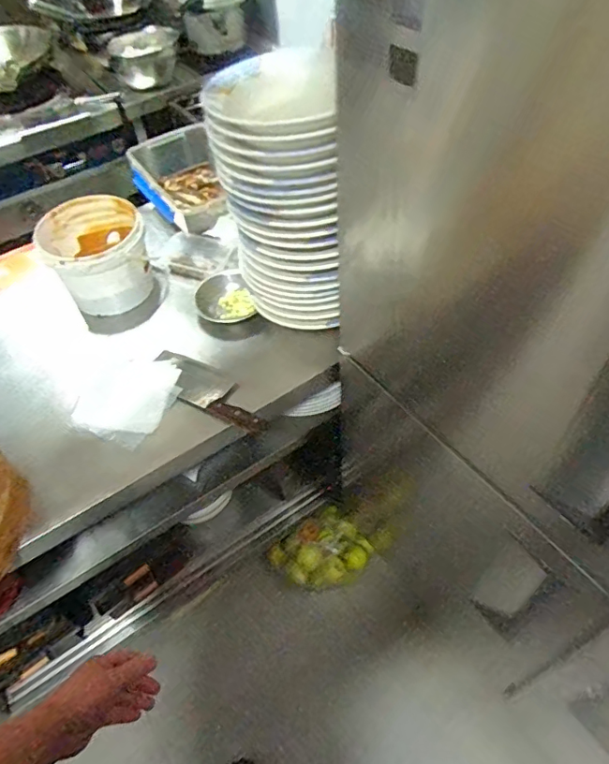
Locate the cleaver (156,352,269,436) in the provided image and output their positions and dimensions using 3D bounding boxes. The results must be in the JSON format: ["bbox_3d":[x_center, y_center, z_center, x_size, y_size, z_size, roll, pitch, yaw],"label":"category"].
[{"bbox_3d":[-0.192,0.021,1.061,0.303,0.033,0.085,29,59,24],"label":"cleaver"}]

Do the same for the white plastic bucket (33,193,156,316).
[{"bbox_3d":[-0.462,-0.282,1.201,0.208,0.226,0.212,-2,51,2],"label":"white plastic bucket"}]

